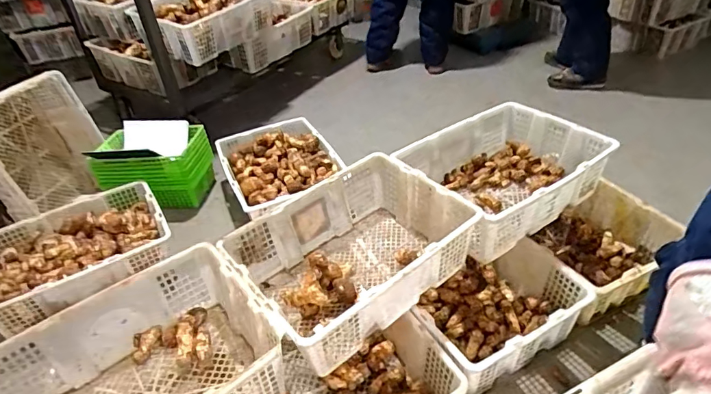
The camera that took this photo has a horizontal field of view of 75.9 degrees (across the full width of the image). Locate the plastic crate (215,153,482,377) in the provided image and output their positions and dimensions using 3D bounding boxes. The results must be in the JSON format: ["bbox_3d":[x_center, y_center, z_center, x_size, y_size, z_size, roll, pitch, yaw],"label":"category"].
[{"bbox_3d":[-0.003,0.133,1.031,0.482,0.180,0.352,-29,44,-27],"label":"plastic crate"}]

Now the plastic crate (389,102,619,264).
[{"bbox_3d":[0.401,-0.067,1.240,0.512,0.163,0.388,-24,41,-22],"label":"plastic crate"}]

